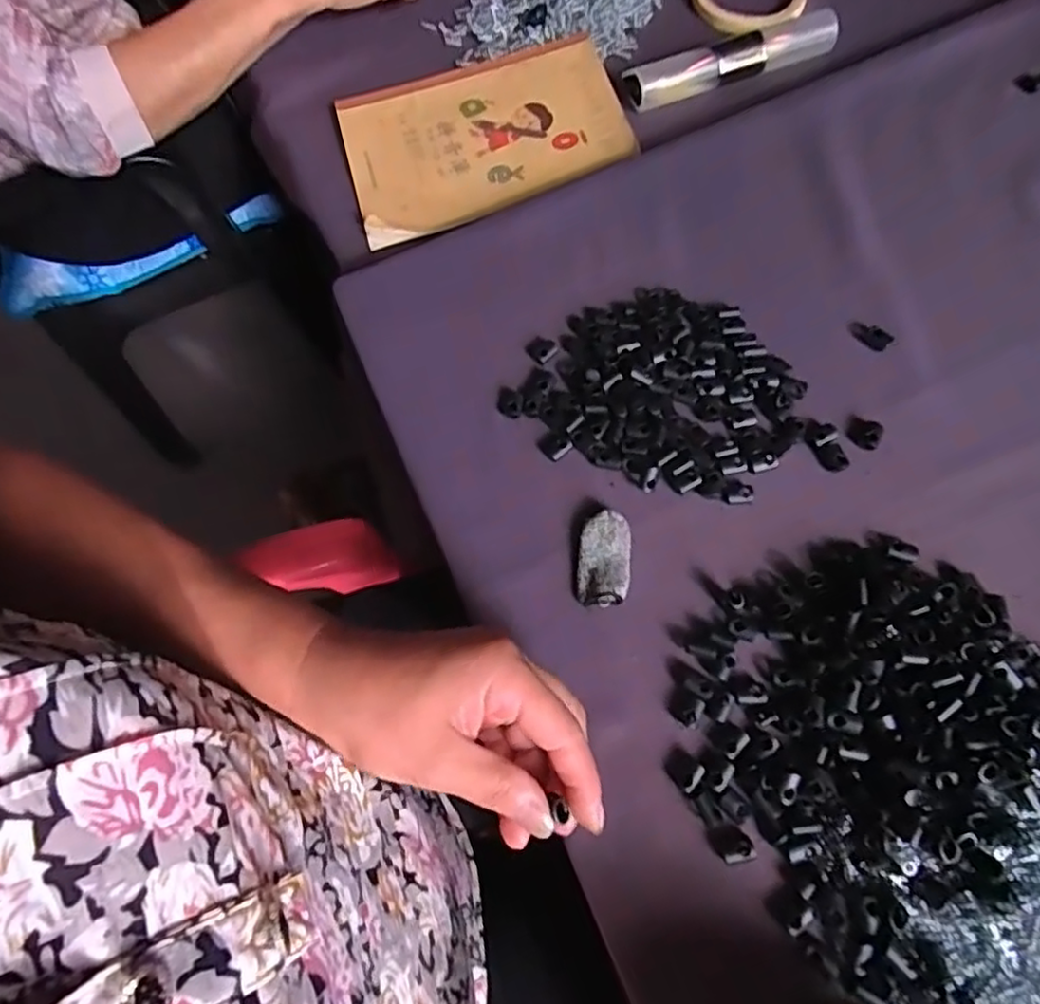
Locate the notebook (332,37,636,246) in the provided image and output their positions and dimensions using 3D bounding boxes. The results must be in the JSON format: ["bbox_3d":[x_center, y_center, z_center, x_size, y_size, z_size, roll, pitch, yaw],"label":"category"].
[{"bbox_3d":[-0.029,-0.283,0.502,0.207,0.011,0.156,-15,70,-1],"label":"notebook"}]

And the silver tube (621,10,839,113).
[{"bbox_3d":[0.159,-0.335,0.498,0.156,0.033,0.034,-15,77,-3],"label":"silver tube"}]

